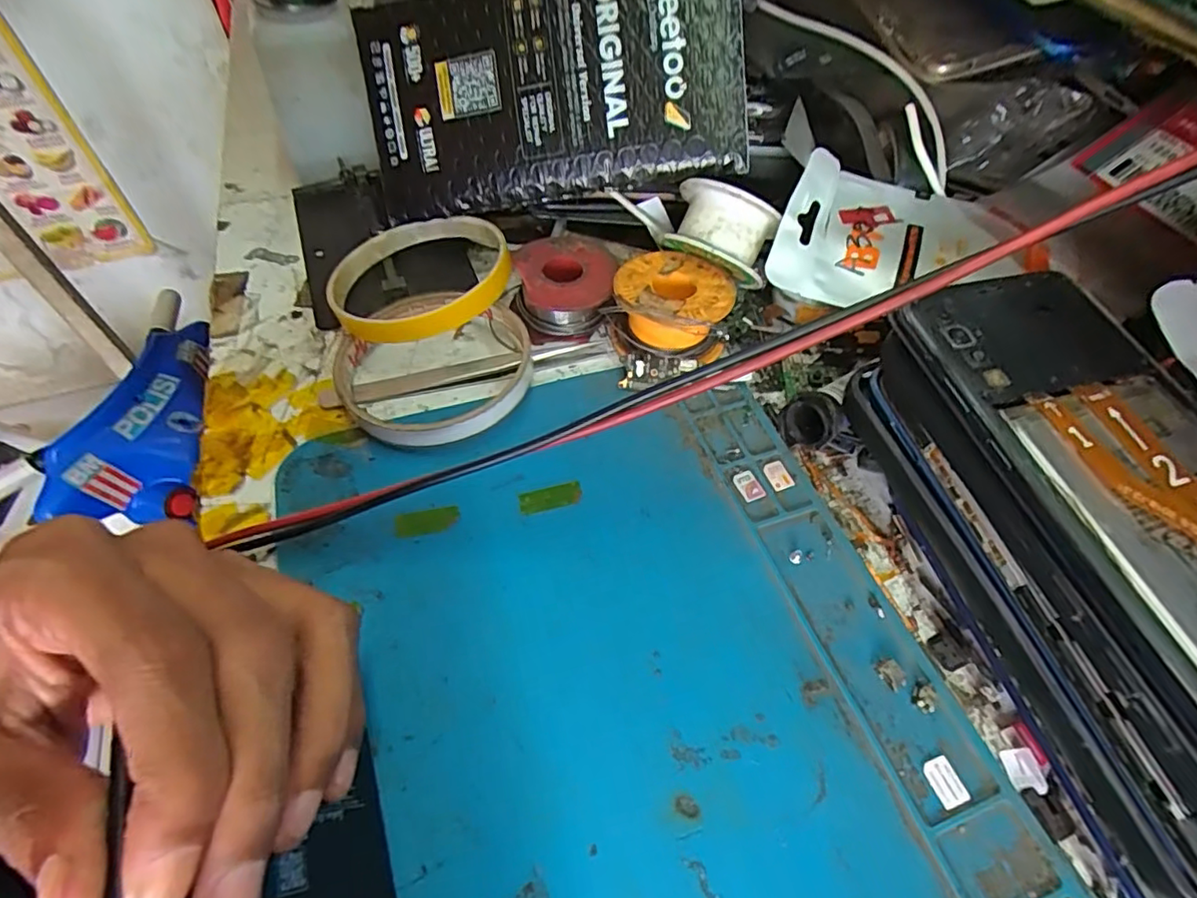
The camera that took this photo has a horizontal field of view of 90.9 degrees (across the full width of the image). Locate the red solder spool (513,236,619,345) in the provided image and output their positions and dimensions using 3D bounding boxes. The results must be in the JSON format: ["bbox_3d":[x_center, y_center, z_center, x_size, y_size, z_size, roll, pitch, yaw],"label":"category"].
[{"bbox_3d":[-0.016,-0.076,0.281,0.045,0.027,0.044,1,54,-1],"label":"red solder spool"}]

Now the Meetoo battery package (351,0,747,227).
[{"bbox_3d":[-0.025,-0.162,0.266,0.172,0.093,0.024,-4,19,12],"label":"Meetoo battery package"}]

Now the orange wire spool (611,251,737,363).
[{"bbox_3d":[0.034,-0.062,0.271,0.051,0.029,0.050,1,54,-1],"label":"orange wire spool"}]

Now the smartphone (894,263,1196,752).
[{"bbox_3d":[0.151,0.010,0.164,0.075,0.011,0.155,-14,60,-13],"label":"smartphone"}]

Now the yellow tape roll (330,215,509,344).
[{"bbox_3d":[-0.081,-0.080,0.269,0.080,0.012,0.084,-15,49,0],"label":"yellow tape roll"}]

